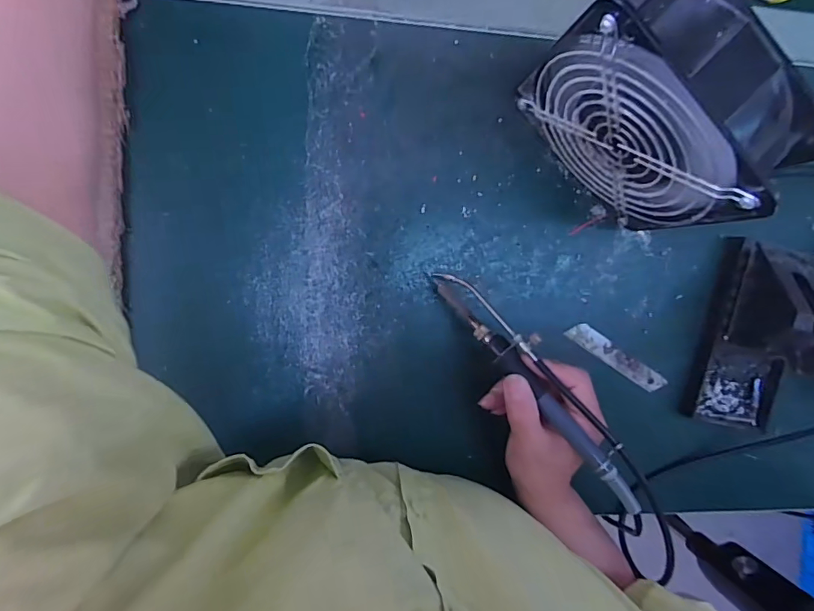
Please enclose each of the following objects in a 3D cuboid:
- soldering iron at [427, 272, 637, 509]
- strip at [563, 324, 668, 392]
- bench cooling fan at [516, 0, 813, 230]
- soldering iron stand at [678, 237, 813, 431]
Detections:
[{"bbox_3d":[0.093,0.052,0.332,0.028,0.021,0.207,-39,79,-2],"label":"soldering iron"},{"bbox_3d":[0.181,0.045,0.404,0.100,0.004,0.017,33,91,-9],"label":"strip"},{"bbox_3d":[0.155,-0.122,0.308,0.057,0.150,0.144,-43,99,-1],"label":"bench cooling fan"},{"bbox_3d":[0.293,0.029,0.382,0.075,0.073,0.155,9,94,-8],"label":"soldering iron stand"}]

